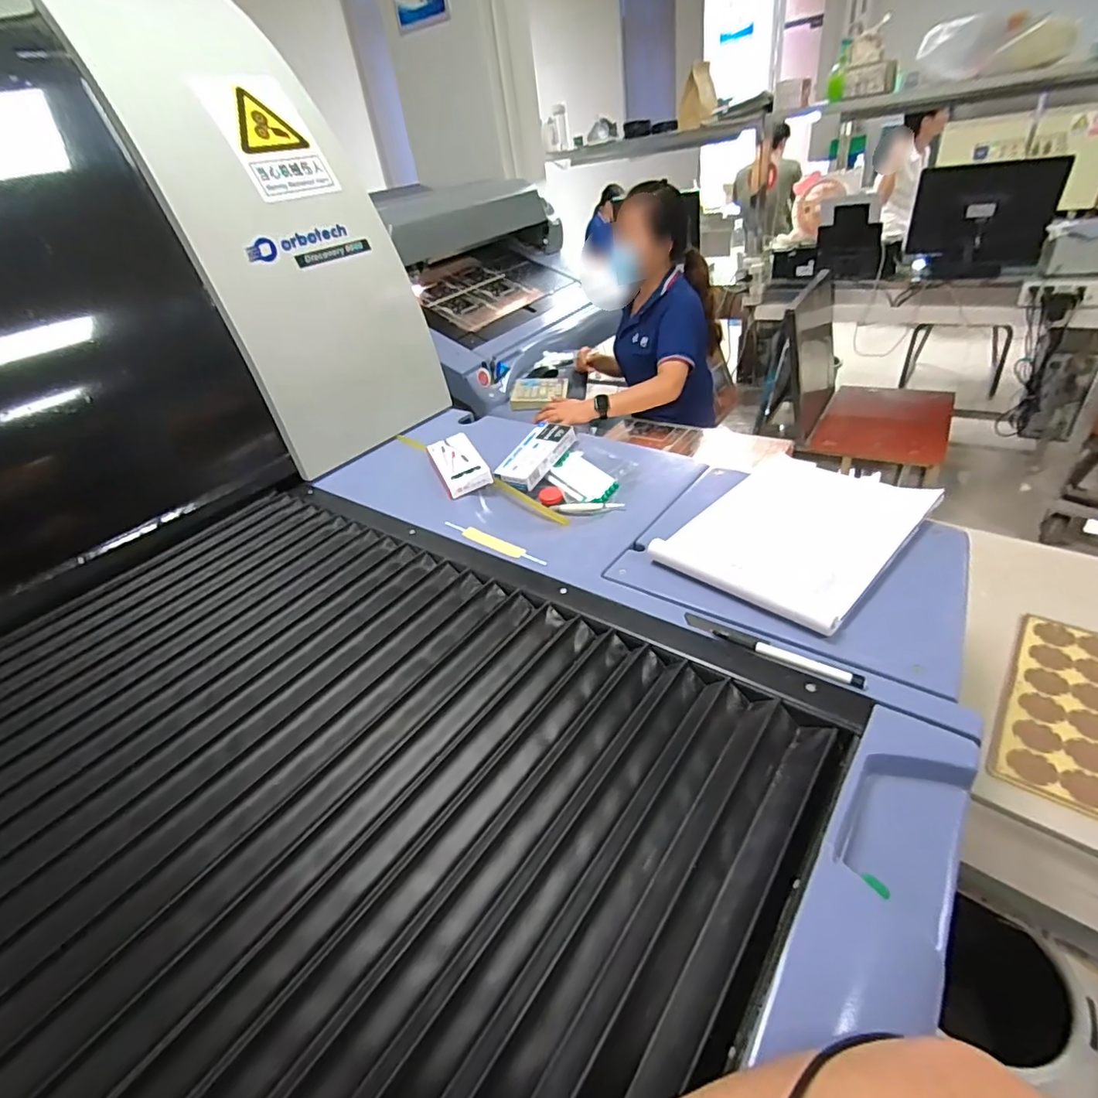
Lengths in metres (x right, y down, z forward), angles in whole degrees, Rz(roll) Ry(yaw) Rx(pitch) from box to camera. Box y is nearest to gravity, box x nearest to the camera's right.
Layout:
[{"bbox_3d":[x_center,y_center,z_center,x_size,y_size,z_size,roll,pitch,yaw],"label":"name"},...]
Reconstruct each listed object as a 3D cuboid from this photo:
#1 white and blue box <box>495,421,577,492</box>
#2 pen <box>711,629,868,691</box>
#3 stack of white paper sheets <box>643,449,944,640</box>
[{"bbox_3d":[-0.024,-0.155,0.921,0.070,0.029,0.154,20,56,32],"label":"white and blue box"},{"bbox_3d":[0.222,0.100,0.522,0.138,0.009,0.015,19,44,34],"label":"pen"},{"bbox_3d":[0.302,-0.028,0.667,0.288,0.029,0.212,-33,42,-29],"label":"stack of white paper sheets"}]

